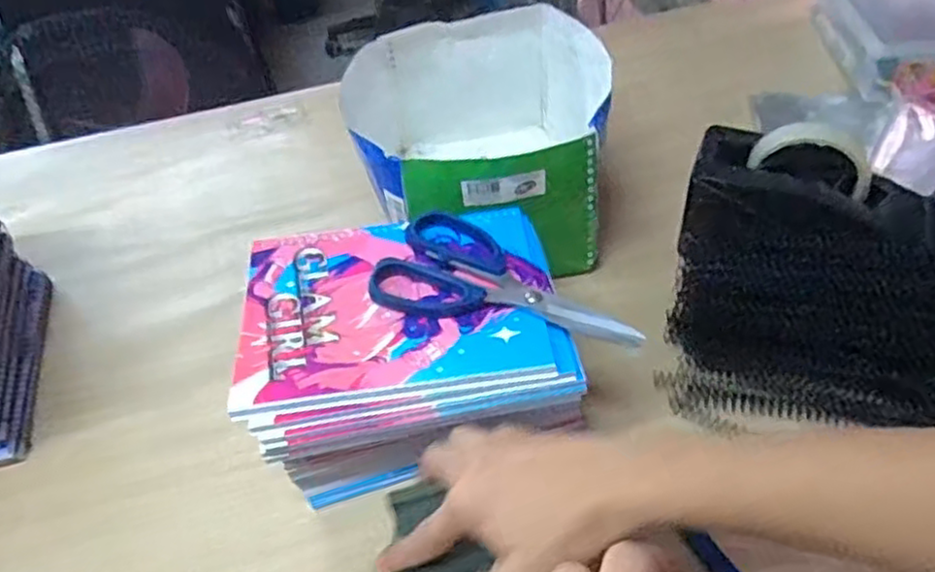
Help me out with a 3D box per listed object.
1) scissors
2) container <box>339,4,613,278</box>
[{"bbox_3d":[0.030,-0.007,0.465,0.171,0.016,0.086,11,49,16],"label":"scissors"},{"bbox_3d":[0.014,-0.119,0.633,0.210,0.144,0.223,-10,47,-3],"label":"container"}]

